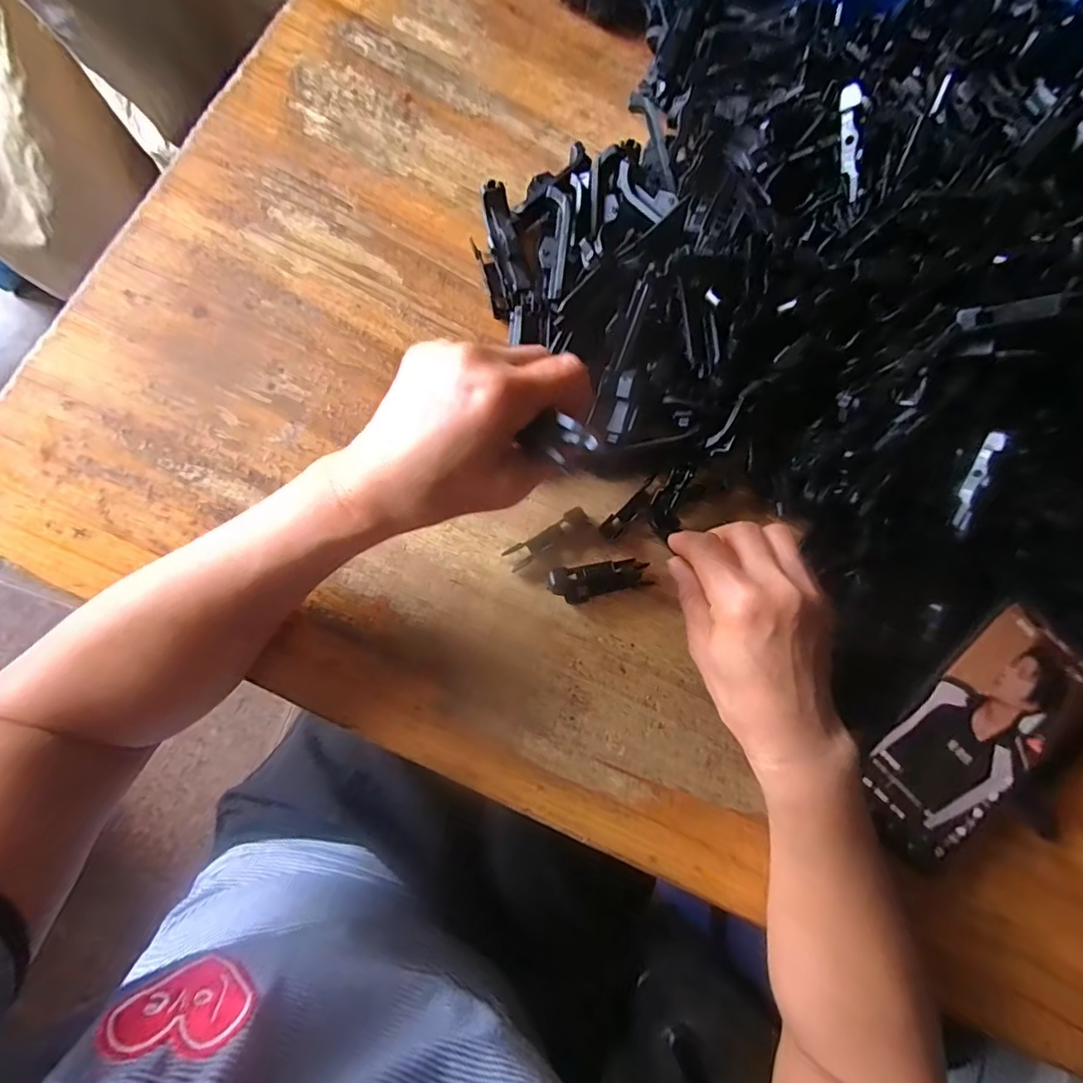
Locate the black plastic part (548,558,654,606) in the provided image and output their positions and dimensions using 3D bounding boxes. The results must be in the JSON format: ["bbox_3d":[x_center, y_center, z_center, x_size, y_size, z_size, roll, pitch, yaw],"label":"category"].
[{"bbox_3d":[0.036,0.023,0.322,0.060,0.013,0.021,-8,83,-7],"label":"black plastic part"}]

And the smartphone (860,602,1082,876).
[{"bbox_3d":[0.256,0.116,0.317,0.078,0.004,0.156,43,86,2],"label":"smartphone"}]

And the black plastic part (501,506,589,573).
[{"bbox_3d":[0.003,-0.003,0.325,0.054,0.006,0.014,-35,87,-10],"label":"black plastic part"}]

